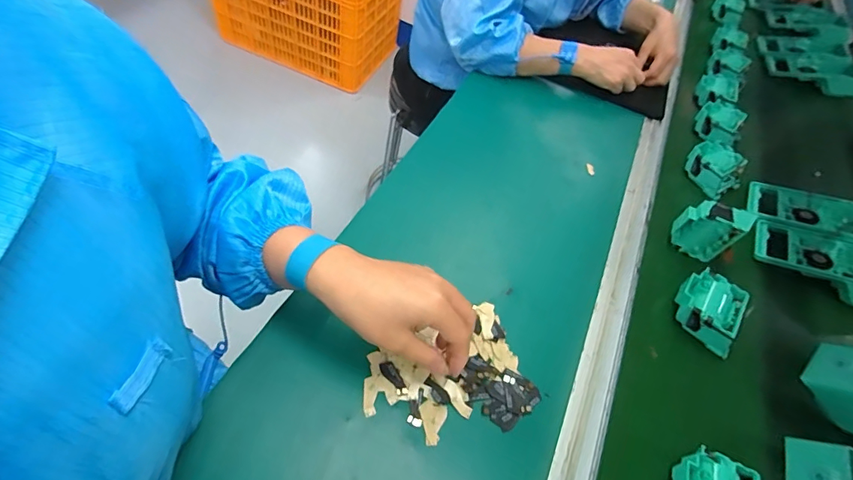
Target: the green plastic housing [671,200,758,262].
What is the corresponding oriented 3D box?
[{"bbox_3d":[0.366,-0.009,0.561,0.072,0.079,0.034,21,49,15],"label":"green plastic housing"}]

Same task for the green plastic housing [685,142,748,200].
[{"bbox_3d":[0.450,-0.112,0.671,0.085,0.053,0.076,-25,53,-25],"label":"green plastic housing"}]

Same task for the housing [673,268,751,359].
[{"bbox_3d":[0.332,0.085,0.505,0.076,0.049,0.079,32,53,24],"label":"housing"}]

